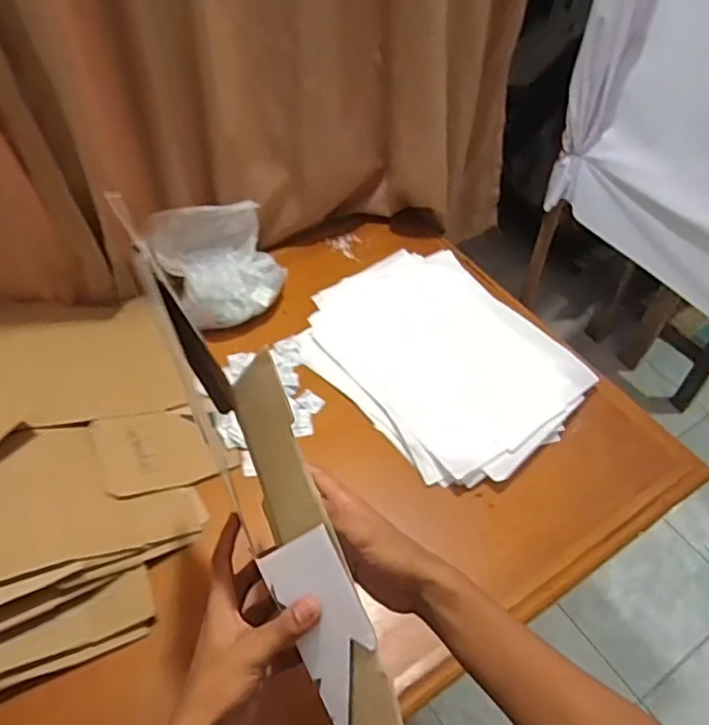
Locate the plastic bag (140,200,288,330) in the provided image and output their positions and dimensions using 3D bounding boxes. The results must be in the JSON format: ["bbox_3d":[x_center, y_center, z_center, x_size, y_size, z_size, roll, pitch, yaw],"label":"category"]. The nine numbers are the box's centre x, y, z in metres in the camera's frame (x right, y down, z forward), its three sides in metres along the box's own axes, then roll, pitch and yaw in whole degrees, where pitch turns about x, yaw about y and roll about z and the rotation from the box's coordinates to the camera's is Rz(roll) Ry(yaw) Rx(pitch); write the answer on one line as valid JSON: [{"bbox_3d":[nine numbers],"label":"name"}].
[{"bbox_3d":[-0.222,-0.173,1.032,0.202,0.162,0.173,-33,59,-24],"label":"plastic bag"}]

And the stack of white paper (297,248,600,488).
[{"bbox_3d":[0.133,-0.019,0.986,0.322,0.024,0.435,-33,58,-21],"label":"stack of white paper"}]

